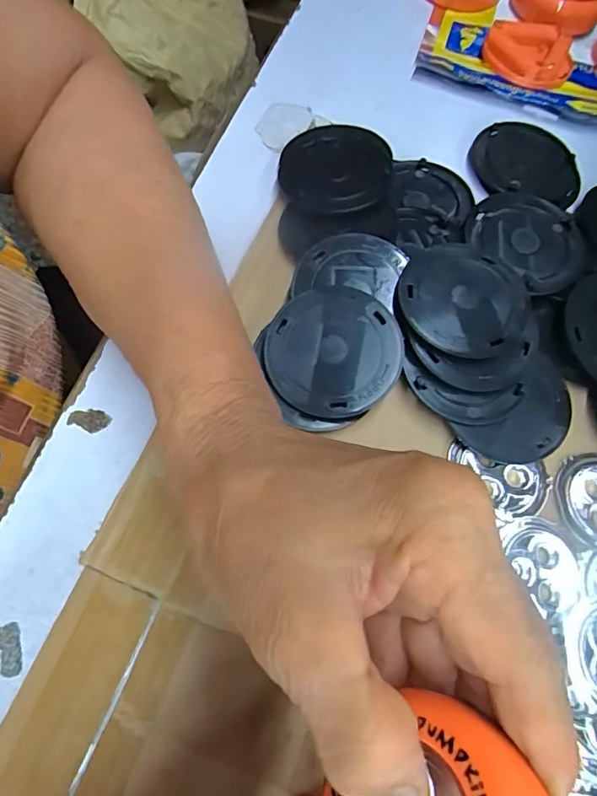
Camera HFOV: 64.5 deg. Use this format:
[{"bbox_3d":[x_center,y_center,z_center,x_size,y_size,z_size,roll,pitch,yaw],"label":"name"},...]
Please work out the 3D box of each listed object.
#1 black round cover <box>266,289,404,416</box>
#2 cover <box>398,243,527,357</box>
[{"bbox_3d":[0.018,-0.023,0.231,0.065,0.010,0.062,1,66,-1],"label":"black round cover"},{"bbox_3d":[0.085,-0.051,0.243,0.063,0.007,0.065,1,66,-1],"label":"cover"}]

